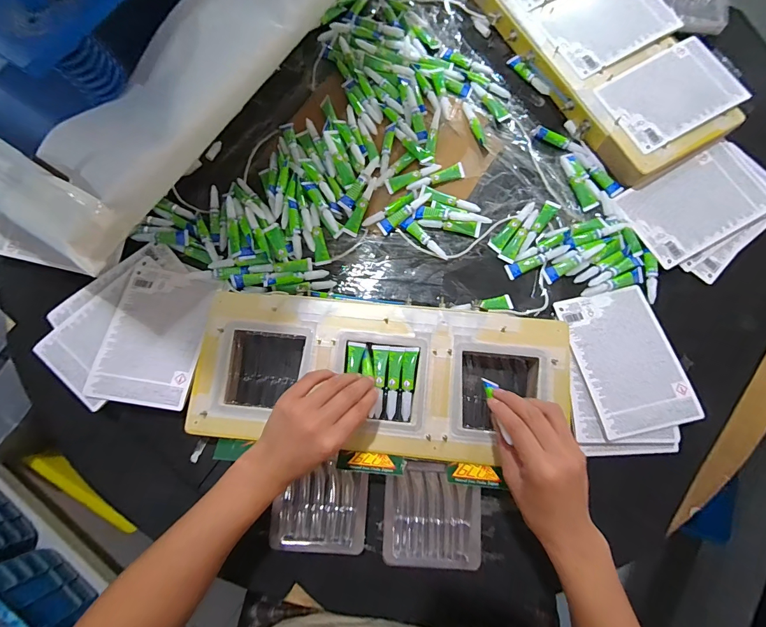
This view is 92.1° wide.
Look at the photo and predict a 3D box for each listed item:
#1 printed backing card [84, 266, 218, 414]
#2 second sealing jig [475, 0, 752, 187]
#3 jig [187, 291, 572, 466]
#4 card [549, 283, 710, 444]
[{"bbox_3d":[-0.279,0.026,0.456,0.114,0.008,0.168,8,71,-1],"label":"printed backing card"},{"bbox_3d":[0.310,-0.393,0.535,0.198,0.048,0.425,-28,76,-6],"label":"second sealing jig"},{"bbox_3d":[-0.002,0.070,0.428,0.417,0.020,0.169,3,75,2],"label":"jig"},{"bbox_3d":[0.289,0.053,0.441,0.112,0.006,0.166,-13,70,-2],"label":"card"}]

